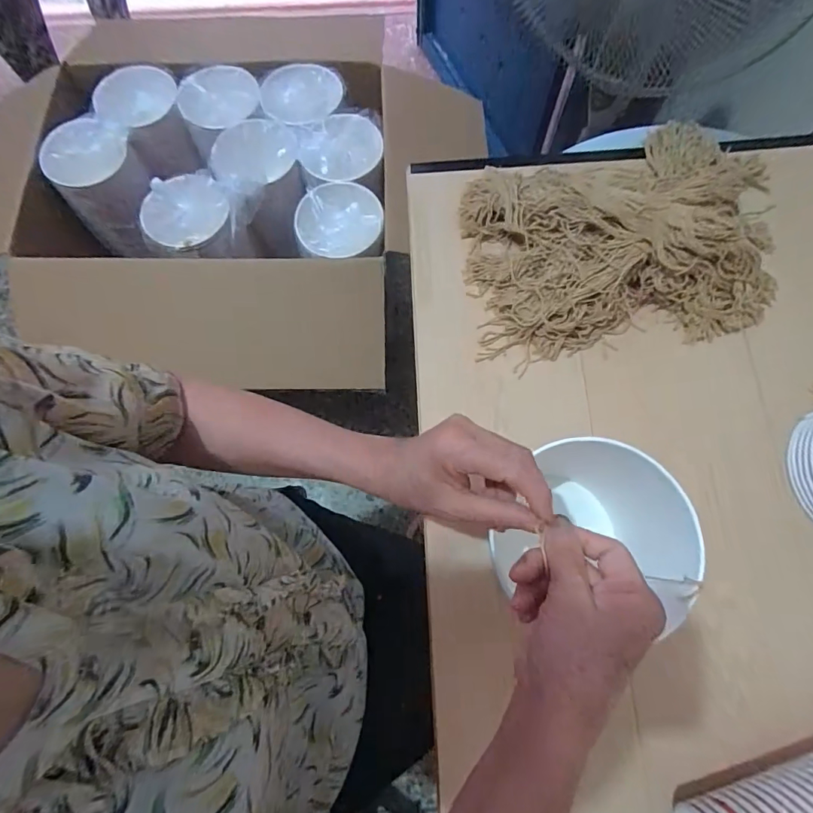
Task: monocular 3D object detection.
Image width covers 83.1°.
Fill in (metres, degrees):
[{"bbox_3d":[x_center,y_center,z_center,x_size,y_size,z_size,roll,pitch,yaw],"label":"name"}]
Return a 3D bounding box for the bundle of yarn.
[{"bbox_3d":[0.274,-0.220,0.560,0.404,0.087,0.289,-9,73,-2],"label":"bundle of yarn"}]

